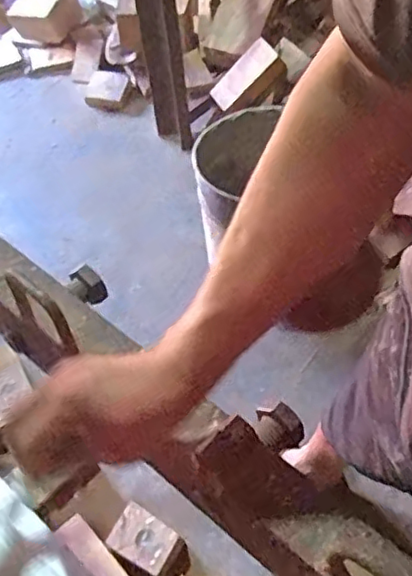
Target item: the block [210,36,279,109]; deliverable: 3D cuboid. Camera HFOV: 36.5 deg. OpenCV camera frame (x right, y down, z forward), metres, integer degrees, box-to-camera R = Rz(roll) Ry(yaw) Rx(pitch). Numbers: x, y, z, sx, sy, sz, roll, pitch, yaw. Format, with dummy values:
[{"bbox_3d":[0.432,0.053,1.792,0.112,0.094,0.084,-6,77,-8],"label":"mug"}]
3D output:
[{"bbox_3d":[0.107,-0.627,1.838,0.219,0.076,0.037,-43,20,18],"label":"block"}]

